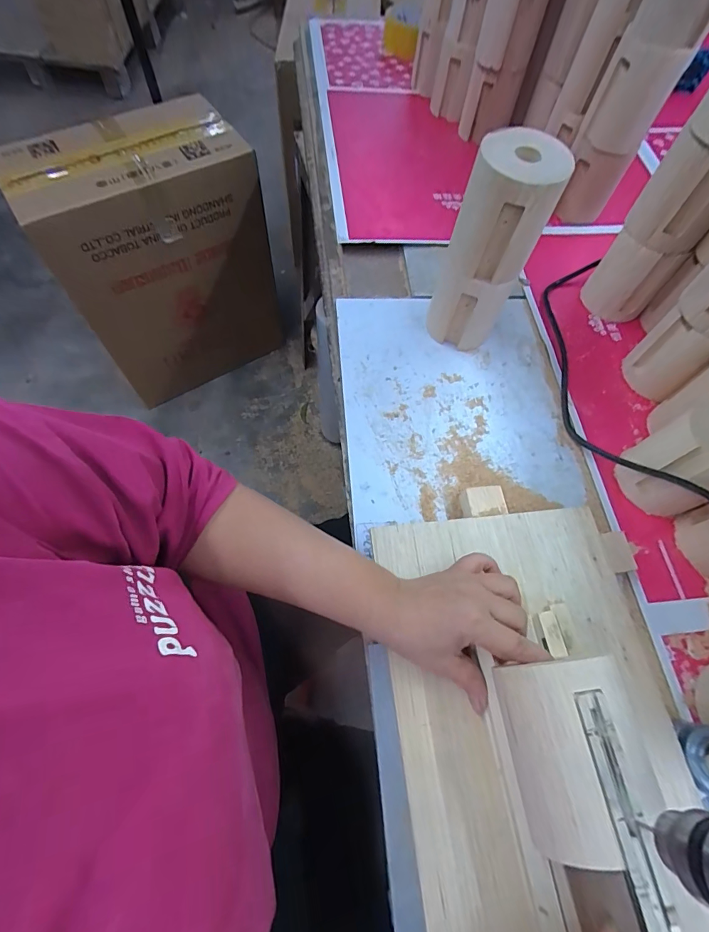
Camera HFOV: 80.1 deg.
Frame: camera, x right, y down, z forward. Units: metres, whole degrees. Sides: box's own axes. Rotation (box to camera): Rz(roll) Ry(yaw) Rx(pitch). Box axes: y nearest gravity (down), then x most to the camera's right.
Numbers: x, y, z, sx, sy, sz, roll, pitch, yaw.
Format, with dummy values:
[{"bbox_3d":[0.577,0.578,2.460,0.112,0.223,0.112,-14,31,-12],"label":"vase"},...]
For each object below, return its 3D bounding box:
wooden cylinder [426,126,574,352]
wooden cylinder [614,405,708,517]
[{"bbox_3d":[0.134,-0.214,0.433,0.080,0.197,0.069,21,65,7],"label":"wooden cylinder"},{"bbox_3d":[0.323,-0.006,0.405,0.083,0.105,0.080,-27,69,-16],"label":"wooden cylinder"}]

